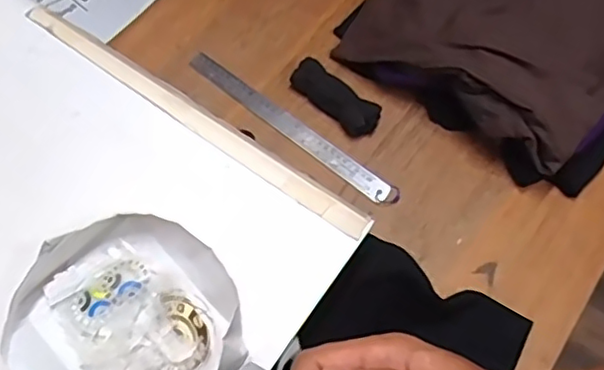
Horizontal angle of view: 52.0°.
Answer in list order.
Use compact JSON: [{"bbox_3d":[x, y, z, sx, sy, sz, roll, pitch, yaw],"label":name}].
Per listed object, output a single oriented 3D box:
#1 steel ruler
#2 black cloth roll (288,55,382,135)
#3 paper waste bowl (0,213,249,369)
[{"bbox_3d":[-0.017,-0.078,0.805,0.333,0.009,0.029,36,78,16],"label":"steel ruler"},{"bbox_3d":[0.042,-0.114,0.806,0.127,0.030,0.043,39,71,17],"label":"black cloth roll"},{"bbox_3d":[-0.145,0.115,0.504,0.177,0.045,0.170,0,64,0],"label":"paper waste bowl"}]

